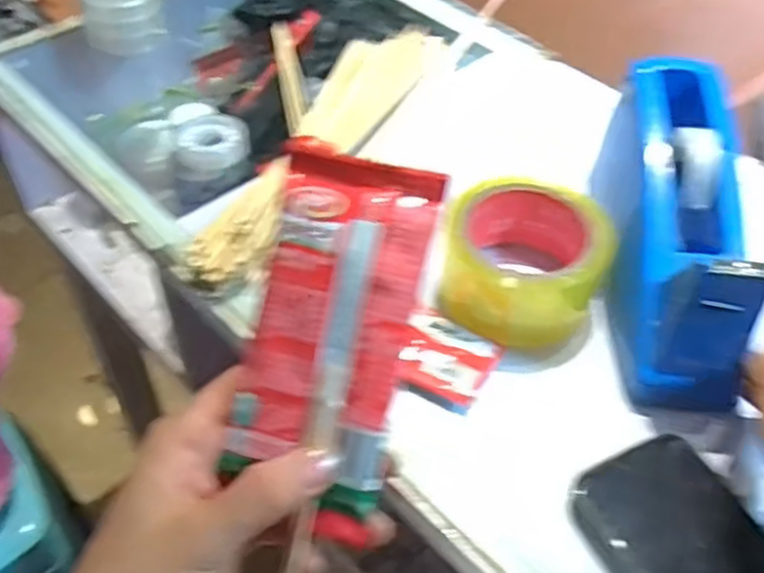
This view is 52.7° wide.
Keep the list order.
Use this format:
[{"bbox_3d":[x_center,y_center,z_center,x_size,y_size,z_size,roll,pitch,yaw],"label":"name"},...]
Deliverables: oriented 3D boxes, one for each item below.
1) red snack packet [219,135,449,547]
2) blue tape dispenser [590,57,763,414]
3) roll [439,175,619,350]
[{"bbox_3d":[-0.019,0.020,0.284,0.061,0.012,0.138,9,90,6],"label":"red snack packet"},{"bbox_3d":[0.181,-0.036,0.490,0.070,0.128,0.219,5,48,2],"label":"blue tape dispenser"},{"bbox_3d":[0.089,-0.018,0.487,0.100,0.051,0.101,1,48,-1],"label":"roll"}]

